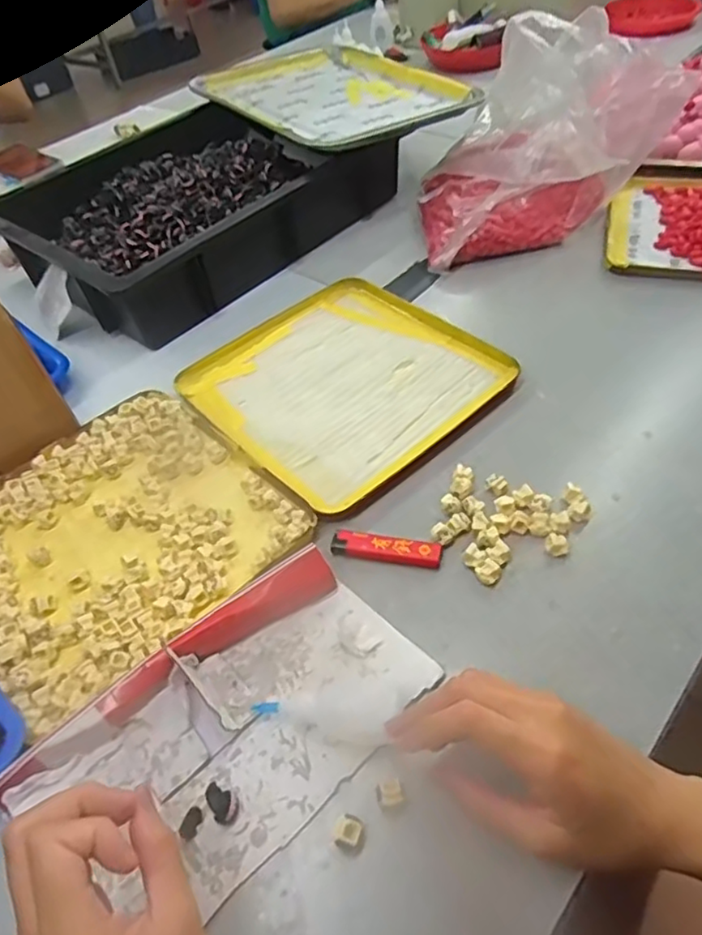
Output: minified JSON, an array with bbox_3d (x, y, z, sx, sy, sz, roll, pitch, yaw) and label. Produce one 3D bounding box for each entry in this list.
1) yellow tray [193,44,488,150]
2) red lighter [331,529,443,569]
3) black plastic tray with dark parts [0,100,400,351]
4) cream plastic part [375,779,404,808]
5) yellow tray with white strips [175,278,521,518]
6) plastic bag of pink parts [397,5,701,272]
[{"bbox_3d":[-0.027,-0.502,0.839,0.270,0.030,0.346,-33,52,-20],"label":"yellow tray"},{"bbox_3d":[0.025,0.059,0.452,0.078,0.006,0.020,8,52,12],"label":"red lighter"},{"bbox_3d":[-0.187,-0.327,0.762,0.291,0.080,0.396,29,58,29],"label":"black plastic tray with dark parts"},{"bbox_3d":[0.021,0.180,0.345,0.014,0.009,0.012,-13,50,-5],"label":"cream plastic part"},{"bbox_3d":[-0.015,-0.088,0.602,0.243,0.020,0.255,-38,56,-23],"label":"yellow tray with white strips"},{"bbox_3d":[0.193,-0.368,0.700,0.258,0.164,0.191,-16,48,-6],"label":"plastic bag of pink parts"}]

